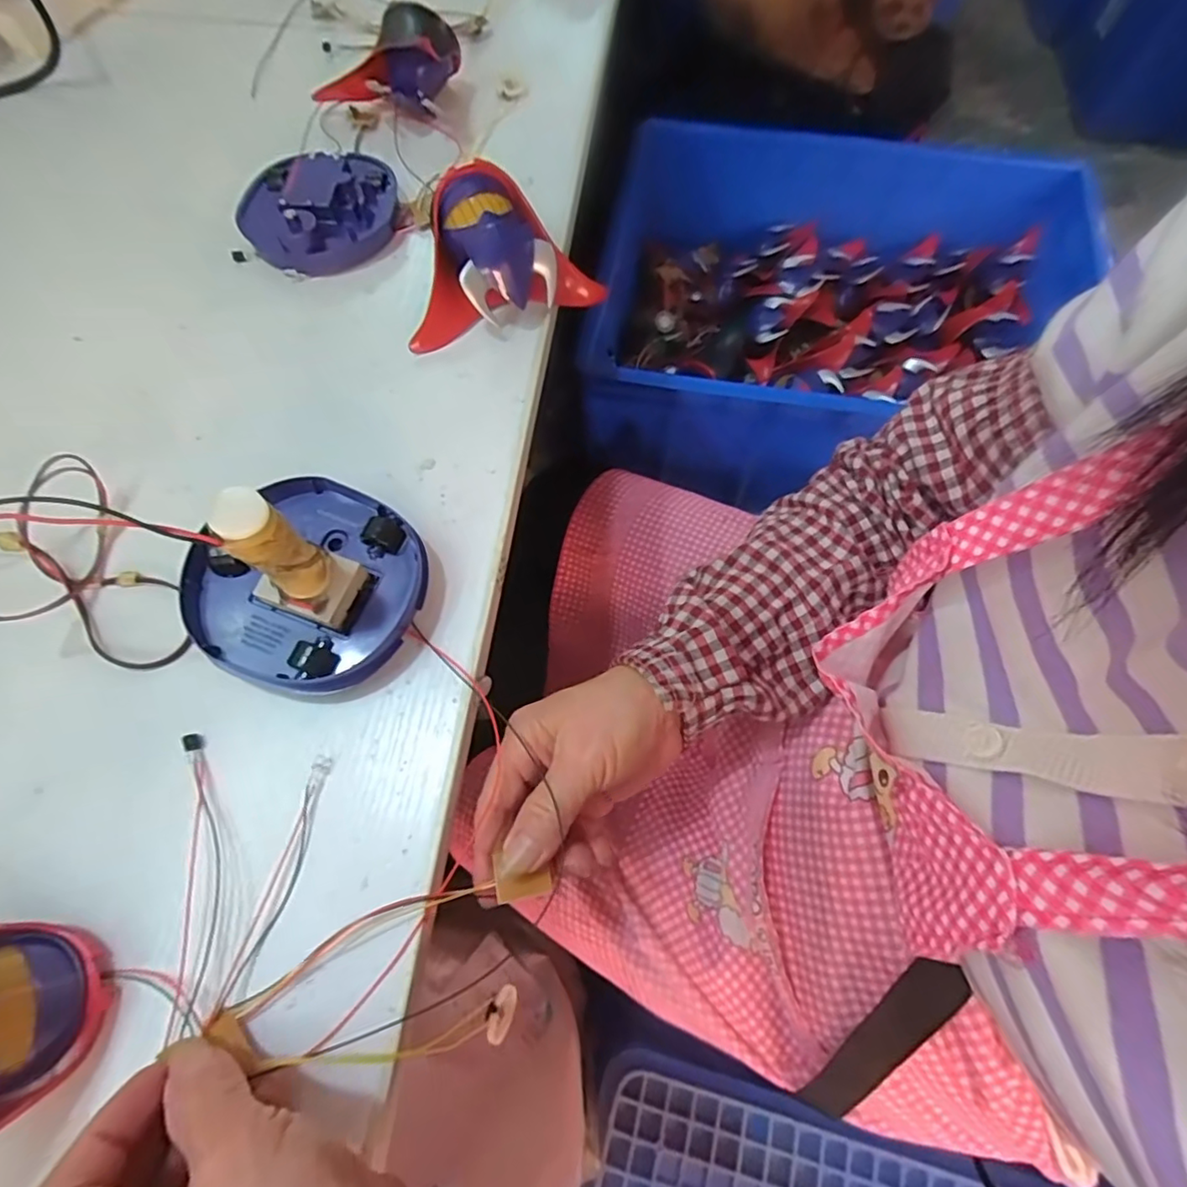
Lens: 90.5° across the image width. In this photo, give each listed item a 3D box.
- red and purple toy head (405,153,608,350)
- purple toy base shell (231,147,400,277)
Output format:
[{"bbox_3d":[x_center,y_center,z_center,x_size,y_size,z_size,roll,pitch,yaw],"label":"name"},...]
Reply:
[{"bbox_3d":[-0.065,-0.217,0.379,0.131,0.061,0.076,-19,68,-9],"label":"red and purple toy head"},{"bbox_3d":[-0.193,-0.271,0.416,0.109,0.036,0.093,-16,68,-8],"label":"purple toy base shell"}]

